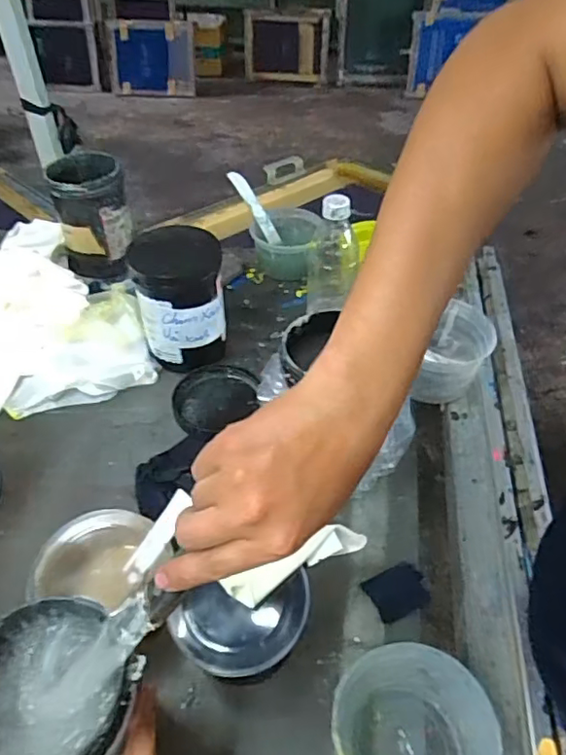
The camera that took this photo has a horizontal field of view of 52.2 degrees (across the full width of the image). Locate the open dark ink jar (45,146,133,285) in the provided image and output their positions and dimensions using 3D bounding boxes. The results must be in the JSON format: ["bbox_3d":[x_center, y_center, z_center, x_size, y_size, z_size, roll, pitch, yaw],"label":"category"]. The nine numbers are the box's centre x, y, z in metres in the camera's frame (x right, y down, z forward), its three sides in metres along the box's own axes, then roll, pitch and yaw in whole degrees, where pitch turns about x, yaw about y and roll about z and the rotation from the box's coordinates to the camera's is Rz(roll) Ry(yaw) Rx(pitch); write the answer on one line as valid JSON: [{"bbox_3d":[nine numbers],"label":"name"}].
[{"bbox_3d":[-0.297,-0.254,0.910,0.112,0.155,0.116,-17,47,-16],"label":"open dark ink jar"}]

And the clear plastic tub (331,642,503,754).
[{"bbox_3d":[0.100,0.275,0.440,0.109,0.075,0.113,-11,46,-10],"label":"clear plastic tub"}]

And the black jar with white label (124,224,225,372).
[{"bbox_3d":[-0.131,-0.098,0.746,0.106,0.155,0.106,0,45,0],"label":"black jar with white label"}]

